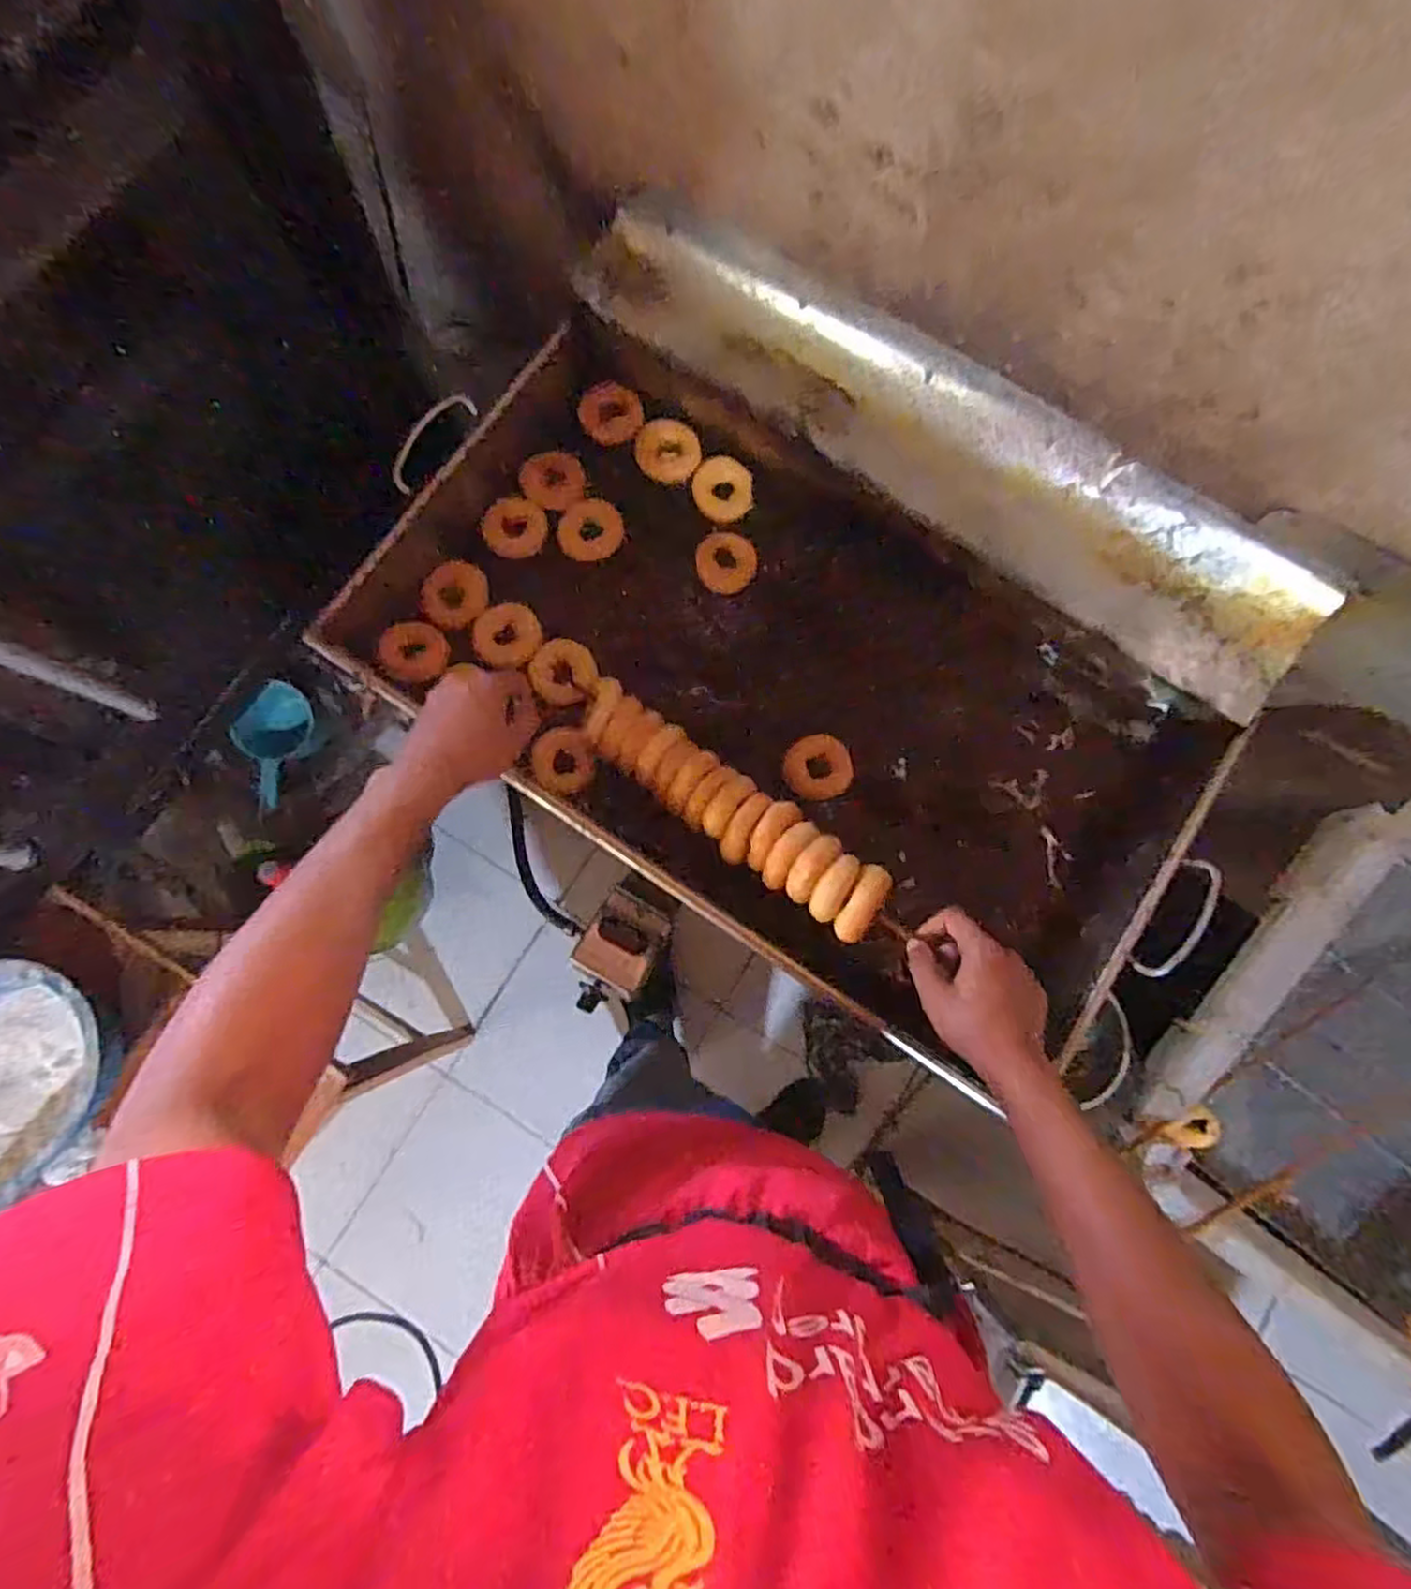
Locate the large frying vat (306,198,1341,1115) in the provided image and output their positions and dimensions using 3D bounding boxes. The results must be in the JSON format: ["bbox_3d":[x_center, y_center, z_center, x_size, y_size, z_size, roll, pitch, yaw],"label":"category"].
[{"bbox_3d":[0.100,-0.160,0.746,0.848,0.174,0.571,32,81,5],"label":"large frying vat"}]

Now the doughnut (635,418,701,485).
[{"bbox_3d":[-0.043,-0.398,0.852,0.076,0.023,0.064,20,80,3],"label":"doughnut"}]

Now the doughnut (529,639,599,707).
[{"bbox_3d":[-0.156,-0.135,0.808,0.070,0.020,0.072,0,80,-1],"label":"doughnut"}]

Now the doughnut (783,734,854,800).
[{"bbox_3d":[0.121,-0.029,0.786,0.072,0.018,0.066,0,80,-1],"label":"doughnut"}]

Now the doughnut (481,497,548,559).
[{"bbox_3d":[-0.220,-0.308,0.850,0.073,0.027,0.059,-14,80,-3],"label":"doughnut"}]

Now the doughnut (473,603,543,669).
[{"bbox_3d":[-0.218,-0.175,0.816,0.075,0.024,0.062,-41,83,-7],"label":"doughnut"}]

